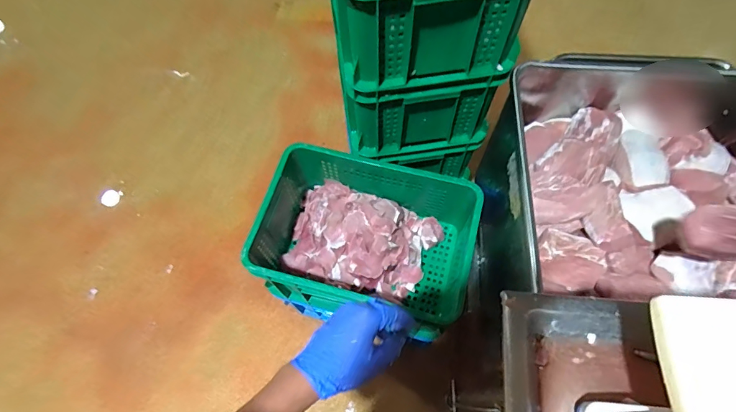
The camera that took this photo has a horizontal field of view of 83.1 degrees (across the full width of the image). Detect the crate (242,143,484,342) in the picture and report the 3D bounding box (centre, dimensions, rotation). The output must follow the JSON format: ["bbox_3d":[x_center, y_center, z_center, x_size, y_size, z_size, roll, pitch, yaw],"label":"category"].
[{"bbox_3d":[-0.005,0.086,1.106,0.508,0.267,0.379,12,65,7],"label":"crate"}]

